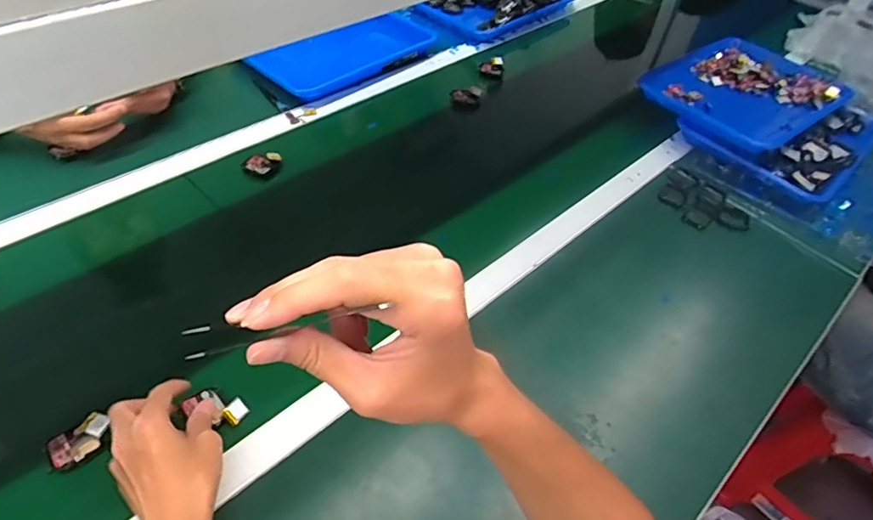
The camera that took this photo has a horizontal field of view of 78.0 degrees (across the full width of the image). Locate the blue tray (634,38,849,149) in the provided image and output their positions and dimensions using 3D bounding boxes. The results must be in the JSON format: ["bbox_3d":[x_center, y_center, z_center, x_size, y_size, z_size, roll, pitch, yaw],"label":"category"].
[{"bbox_3d":[0.549,-0.314,0.963,0.330,0.043,0.272,-30,57,-29],"label":"blue tray"}]

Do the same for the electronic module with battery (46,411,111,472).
[{"bbox_3d":[-0.324,0.166,0.490,0.049,0.013,0.035,-30,57,-29],"label":"electronic module with battery"}]

